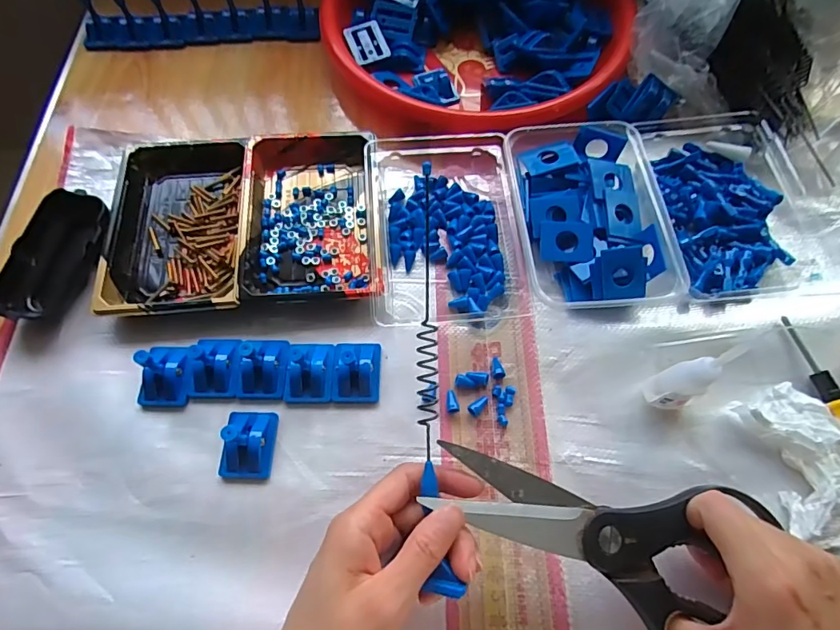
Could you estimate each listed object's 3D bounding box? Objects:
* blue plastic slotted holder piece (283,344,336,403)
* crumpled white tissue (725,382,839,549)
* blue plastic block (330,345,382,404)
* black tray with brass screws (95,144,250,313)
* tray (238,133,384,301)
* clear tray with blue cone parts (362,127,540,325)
[{"bbox_3d":[-0.080,0.040,0.354,0.034,0.018,0.044,0,65,1],"label":"blue plastic slotted holder piece"},{"bbox_3d":[0.255,0.094,0.318,0.061,0.015,0.098,-12,66,-5],"label":"crumpled white tissue"},{"bbox_3d":[-0.046,0.040,0.354,0.033,0.018,0.043,0,65,1],"label":"blue plastic block"},{"bbox_3d":[-0.196,-0.074,0.399,0.106,0.022,0.159,-5,65,-1],"label":"black tray with brass screws"},{"bbox_3d":[-0.089,-0.082,0.400,0.107,0.027,0.155,-4,65,-1],"label":"tray"},{"bbox_3d":[0.020,-0.081,0.397,0.119,0.026,0.172,-5,65,-1],"label":"clear tray with blue cone parts"}]

